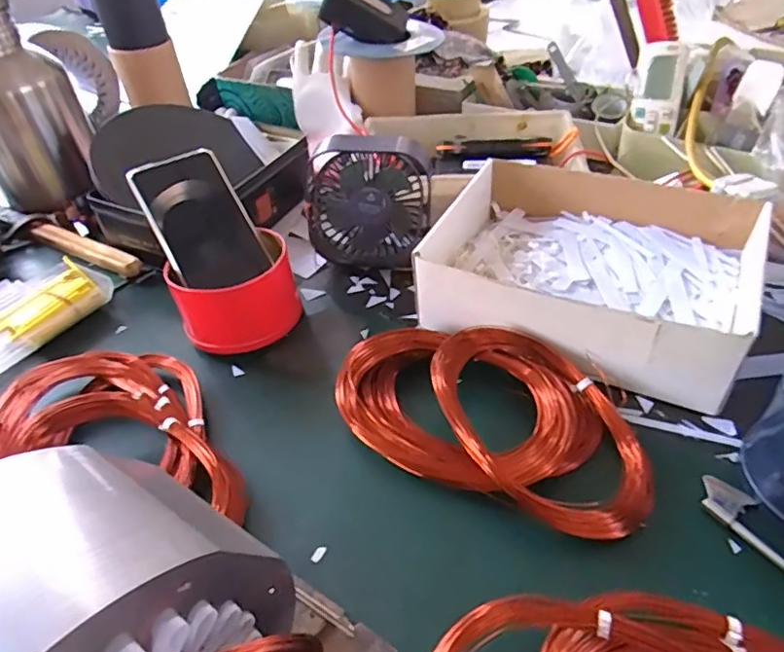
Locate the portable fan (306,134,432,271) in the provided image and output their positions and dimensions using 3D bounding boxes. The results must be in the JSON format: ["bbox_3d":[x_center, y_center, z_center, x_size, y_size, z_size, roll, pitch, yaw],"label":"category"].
[{"bbox_3d":[-0.022,-0.121,0.549,0.119,0.102,0.067,-7,43,0],"label":"portable fan"}]

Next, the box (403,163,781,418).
[{"bbox_3d":[0.165,-0.052,0.476,0.239,0.067,0.196,17,47,23],"label":"box"}]

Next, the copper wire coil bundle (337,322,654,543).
[{"bbox_3d":[0.069,0.057,0.402,0.219,0.051,0.132,18,48,24],"label":"copper wire coil bundle"}]

